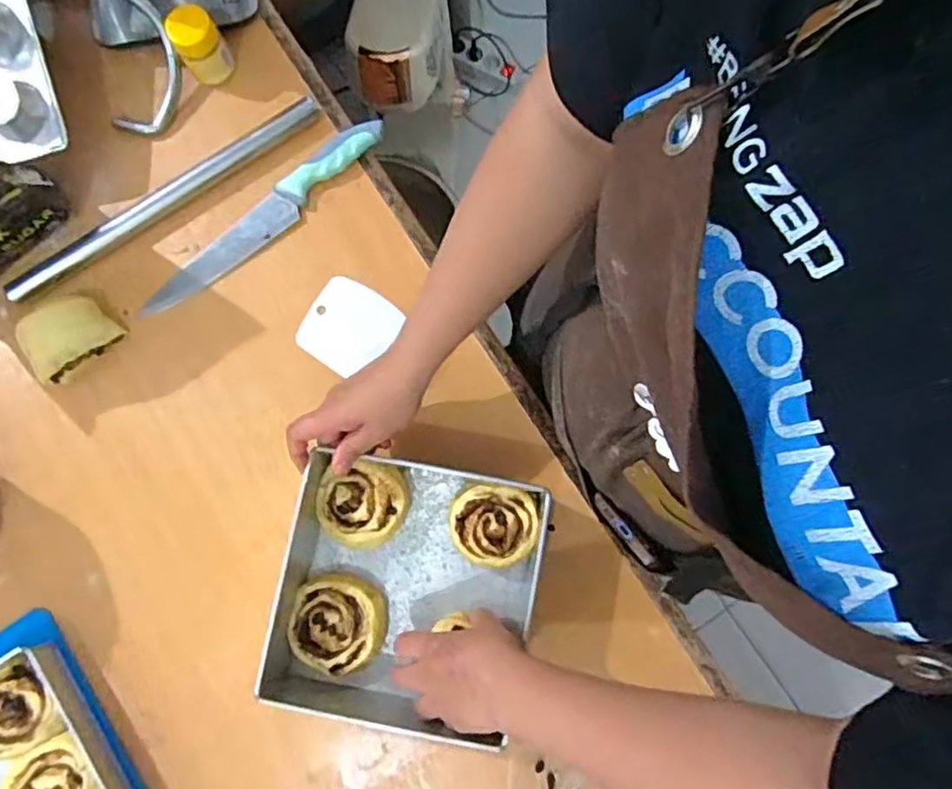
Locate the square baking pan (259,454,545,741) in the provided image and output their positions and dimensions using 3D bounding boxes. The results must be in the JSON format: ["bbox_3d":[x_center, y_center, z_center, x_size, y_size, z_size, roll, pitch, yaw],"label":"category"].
[{"bbox_3d":[-0.060,0.165,0.560,0.222,0.071,0.206,8,80,3],"label":"square baking pan"}]

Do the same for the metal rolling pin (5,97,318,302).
[{"bbox_3d":[-0.309,-0.196,0.641,0.344,0.018,0.021,-33,81,-4],"label":"metal rolling pin"}]

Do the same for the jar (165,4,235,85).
[{"bbox_3d":[-0.277,-0.350,0.647,0.045,0.058,0.043,0,80,1],"label":"jar"}]

